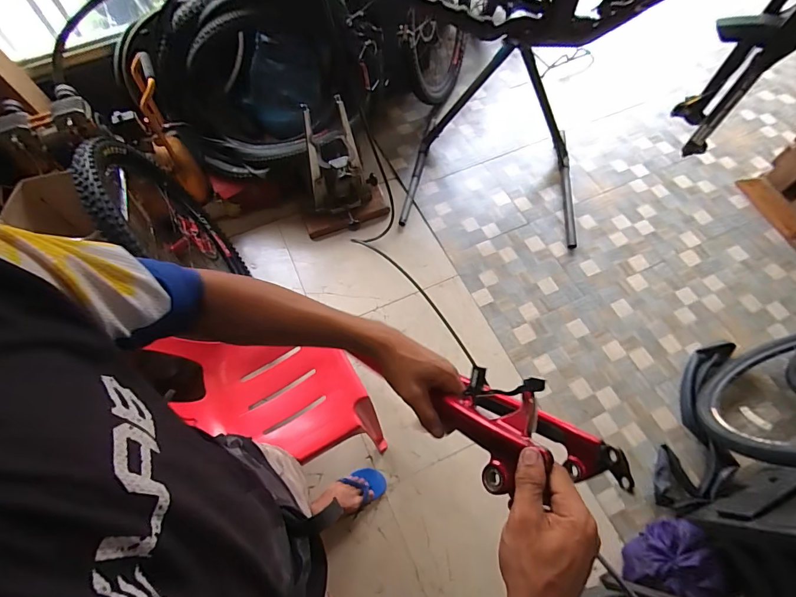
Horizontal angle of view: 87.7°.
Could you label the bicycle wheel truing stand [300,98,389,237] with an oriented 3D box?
[{"bbox_3d":[-0.234,-0.471,1.657,0.349,0.468,0.254,2,63,2],"label":"bicycle wheel truing stand"}]

